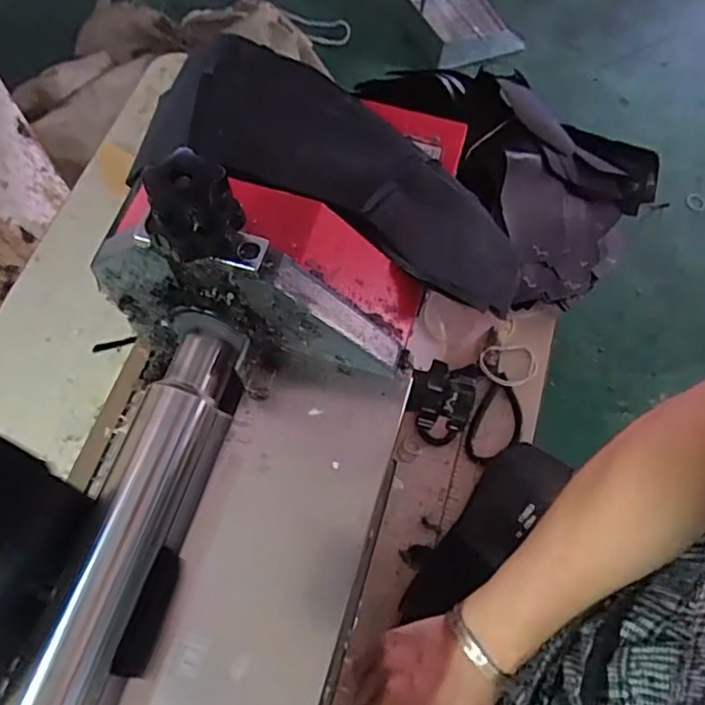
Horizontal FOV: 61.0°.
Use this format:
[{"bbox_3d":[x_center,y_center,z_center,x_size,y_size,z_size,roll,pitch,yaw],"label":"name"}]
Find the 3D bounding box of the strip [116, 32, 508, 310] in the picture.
[{"bbox_3d":[-0.010,-0.137,0.434,0.292,0.051,0.128,24,68,9],"label":"strip"}]

